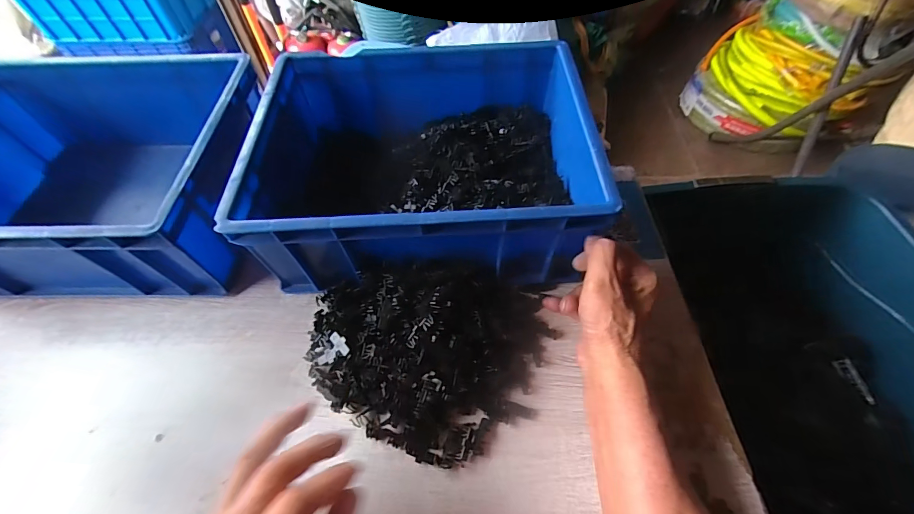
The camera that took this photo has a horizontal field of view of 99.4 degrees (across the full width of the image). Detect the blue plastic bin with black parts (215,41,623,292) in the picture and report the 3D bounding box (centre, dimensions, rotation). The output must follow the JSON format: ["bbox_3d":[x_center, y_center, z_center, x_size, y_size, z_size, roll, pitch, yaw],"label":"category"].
[{"bbox_3d":[-0.035,-0.109,0.433,0.331,0.119,0.269,-1,57,1],"label":"blue plastic bin with black parts"}]

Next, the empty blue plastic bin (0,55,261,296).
[{"bbox_3d":[-0.404,-0.090,0.446,0.359,0.137,0.263,-1,57,1],"label":"empty blue plastic bin"}]

